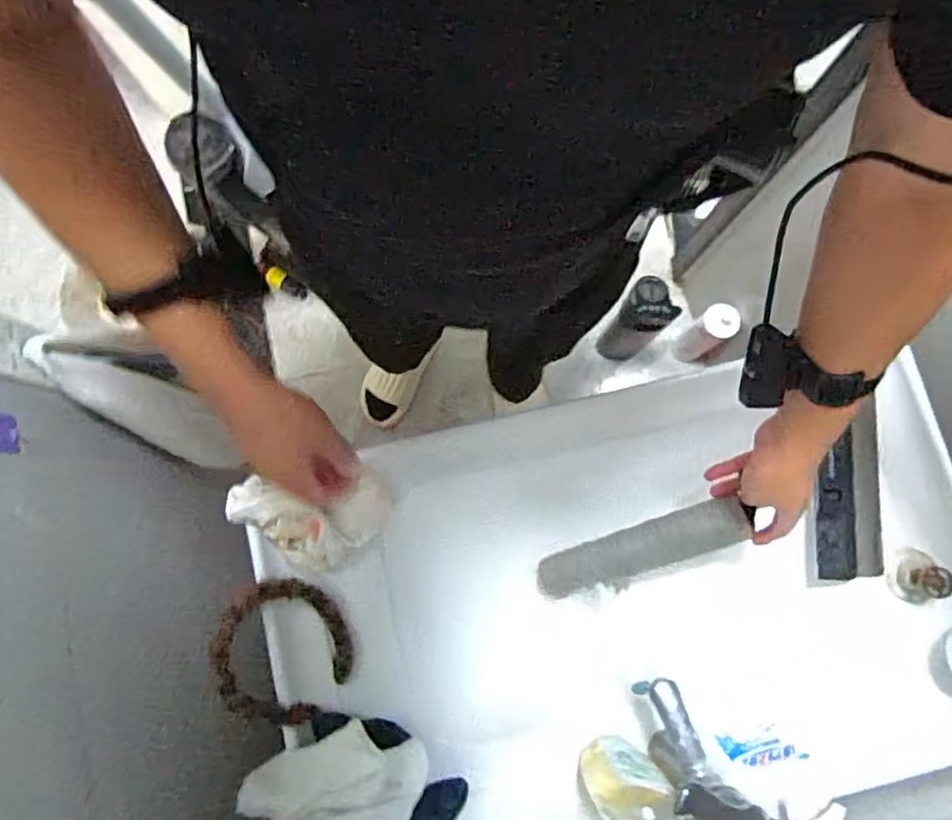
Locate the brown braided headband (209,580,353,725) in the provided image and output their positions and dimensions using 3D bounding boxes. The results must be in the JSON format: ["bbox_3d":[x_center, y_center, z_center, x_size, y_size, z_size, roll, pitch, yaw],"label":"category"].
[{"bbox_3d":[-0.207,0.261,0.658,0.139,0.017,0.151,1,87,-26],"label":"brown braided headband"}]

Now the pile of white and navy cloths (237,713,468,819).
[{"bbox_3d":[-0.135,0.398,0.628,0.214,0.078,0.151,-22,81,-3],"label":"pile of white and navy cloths"}]

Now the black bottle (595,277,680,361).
[{"bbox_3d":[0.347,-0.177,1.361,0.100,0.310,0.093,40,83,6],"label":"black bottle"}]

